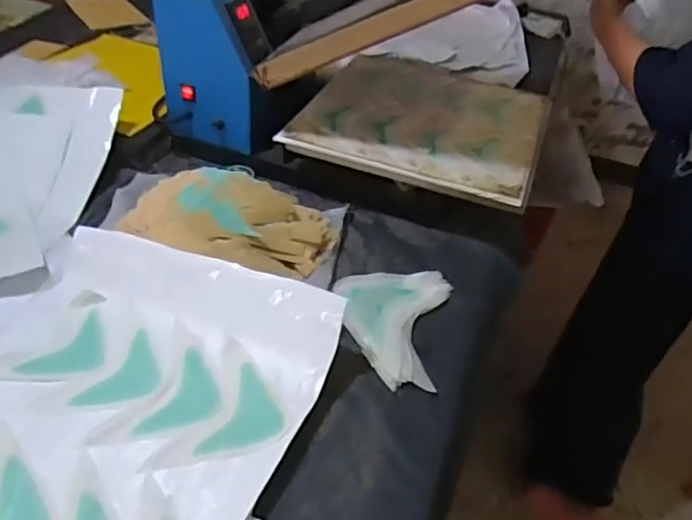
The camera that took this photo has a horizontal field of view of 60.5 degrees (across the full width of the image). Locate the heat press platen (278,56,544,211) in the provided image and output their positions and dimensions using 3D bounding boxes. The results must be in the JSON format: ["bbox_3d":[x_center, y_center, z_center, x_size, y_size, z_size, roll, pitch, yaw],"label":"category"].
[{"bbox_3d":[0.141,-0.246,1.004,0.386,0.028,0.374,18,45,11],"label":"heat press platen"}]

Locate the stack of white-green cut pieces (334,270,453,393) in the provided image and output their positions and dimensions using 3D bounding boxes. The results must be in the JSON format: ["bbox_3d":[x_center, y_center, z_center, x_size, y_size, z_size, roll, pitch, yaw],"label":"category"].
[{"bbox_3d":[0.070,0.083,0.794,0.152,0.015,0.196,3,43,-5],"label":"stack of white-green cut pieces"}]

